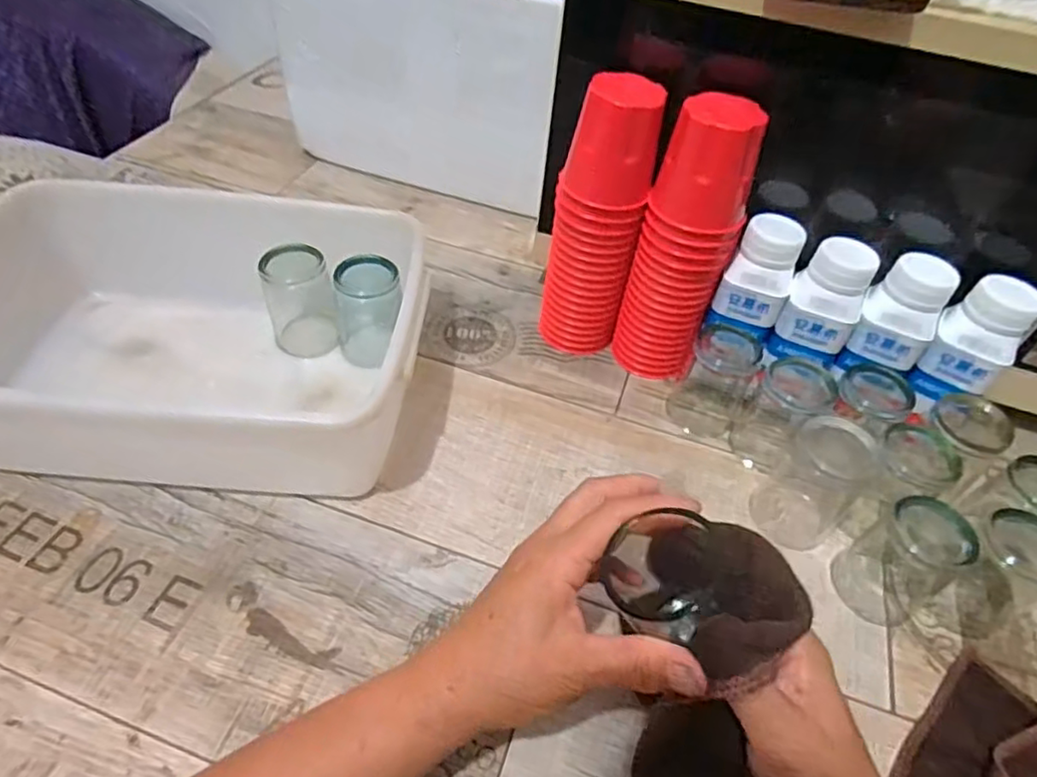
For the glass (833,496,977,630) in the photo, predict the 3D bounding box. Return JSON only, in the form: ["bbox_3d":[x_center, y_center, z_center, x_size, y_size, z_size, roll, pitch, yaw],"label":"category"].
[{"bbox_3d":[0.237,0.103,0.384,0.056,0.069,0.051,-25,56,-25],"label":"glass"}]

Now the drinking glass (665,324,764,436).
[{"bbox_3d":[0.152,-0.012,0.473,0.050,0.073,0.054,30,52,19],"label":"drinking glass"}]

